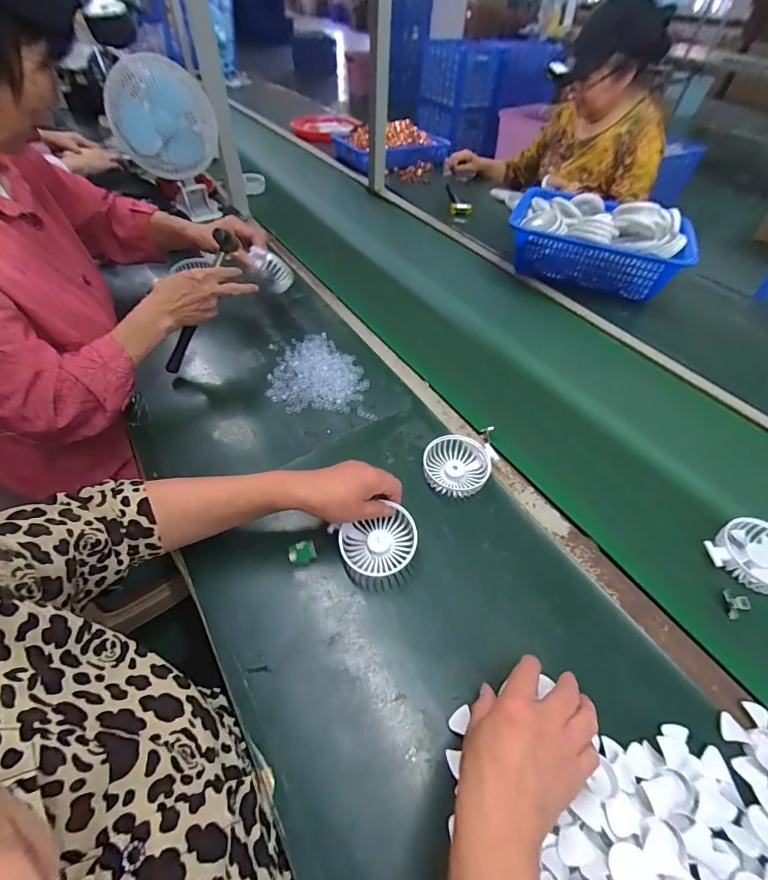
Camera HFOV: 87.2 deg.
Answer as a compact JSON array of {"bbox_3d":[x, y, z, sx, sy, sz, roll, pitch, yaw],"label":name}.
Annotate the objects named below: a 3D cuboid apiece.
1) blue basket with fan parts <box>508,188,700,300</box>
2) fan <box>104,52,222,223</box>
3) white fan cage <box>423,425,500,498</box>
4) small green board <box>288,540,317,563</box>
[{"bbox_3d":[0.491,-0.470,0.936,0.372,0.145,0.245,19,52,14],"label":"blue basket with fan parts"},{"bbox_3d":[-0.529,-0.742,0.992,0.224,0.288,0.223,-17,53,-16],"label":"fan"},{"bbox_3d":[0.120,0.029,0.572,0.129,0.031,0.084,-20,54,-18],"label":"white fan cage"},{"bbox_3d":[-0.098,0.134,0.484,0.031,0.004,0.022,-10,78,-12],"label":"small green board"}]

